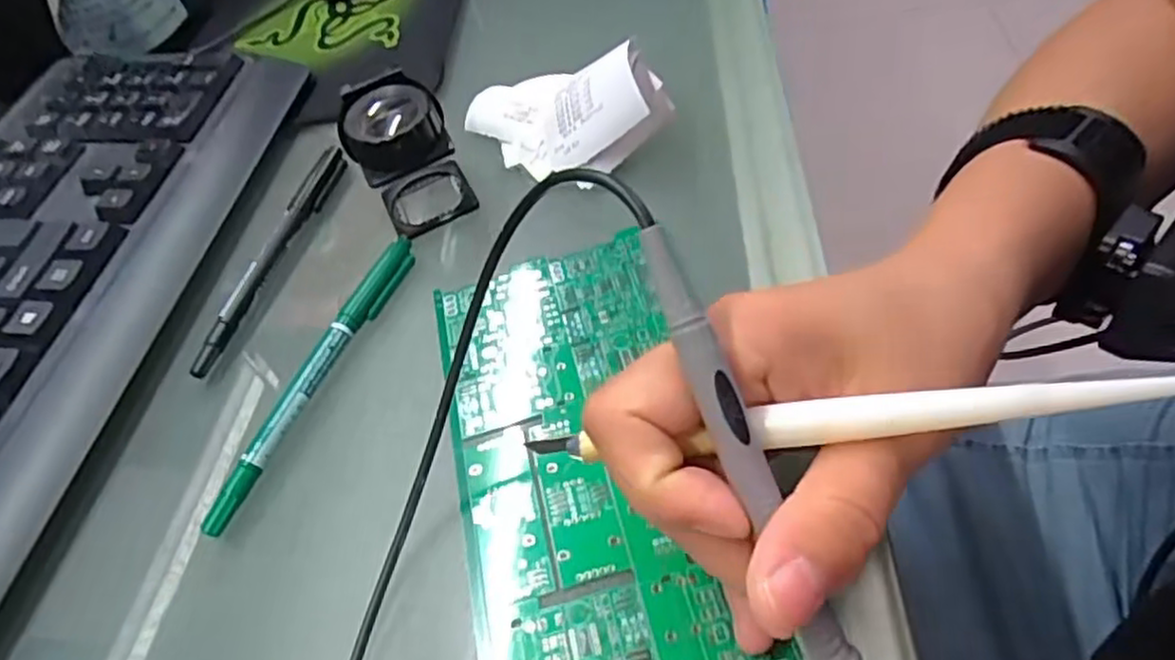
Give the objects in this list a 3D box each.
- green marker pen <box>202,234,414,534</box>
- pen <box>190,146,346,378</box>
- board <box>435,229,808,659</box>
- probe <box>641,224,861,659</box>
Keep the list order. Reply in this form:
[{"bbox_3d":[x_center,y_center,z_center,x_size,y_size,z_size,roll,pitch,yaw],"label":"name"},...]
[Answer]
[{"bbox_3d":[-0.107,0.015,0.289,0.012,0.010,0.139,16,56,17],"label":"green marker pen"},{"bbox_3d":[-0.147,-0.038,0.341,0.009,0.010,0.138,10,54,13],"label":"pen"},{"bbox_3d":[0.004,0.053,0.238,0.090,0.011,0.215,-14,49,-6],"label":"board"},{"bbox_3d":[0.042,0.044,0.167,0.012,0.014,0.145,-24,92,-13],"label":"probe"}]

